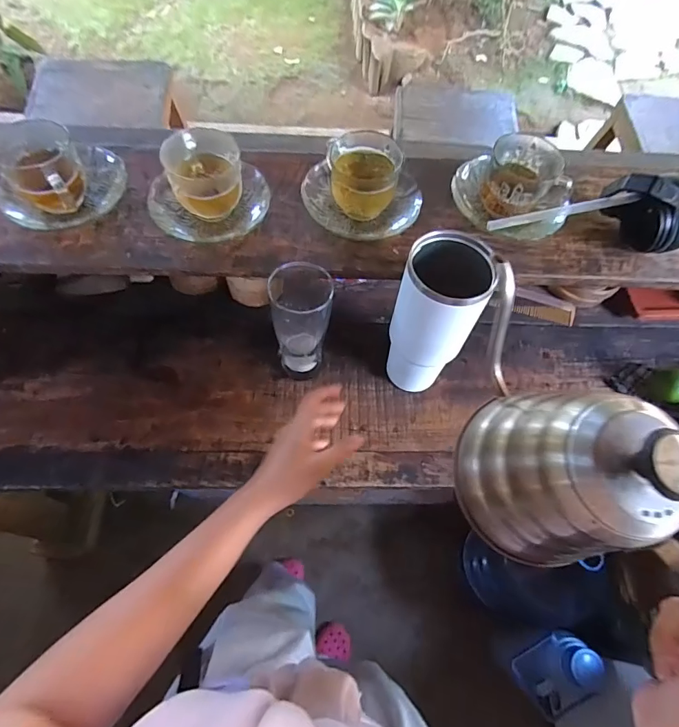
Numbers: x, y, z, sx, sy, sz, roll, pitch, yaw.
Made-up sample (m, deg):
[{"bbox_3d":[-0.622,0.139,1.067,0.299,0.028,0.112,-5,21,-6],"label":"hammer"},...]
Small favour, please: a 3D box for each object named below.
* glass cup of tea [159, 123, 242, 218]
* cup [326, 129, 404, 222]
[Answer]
[{"bbox_3d":[-0.149,-0.216,0.487,0.077,0.073,0.076,-8,65,-7],"label":"glass cup of tea"},{"bbox_3d":[0.028,-0.213,0.506,0.081,0.071,0.077,1,64,-3],"label":"cup"}]

